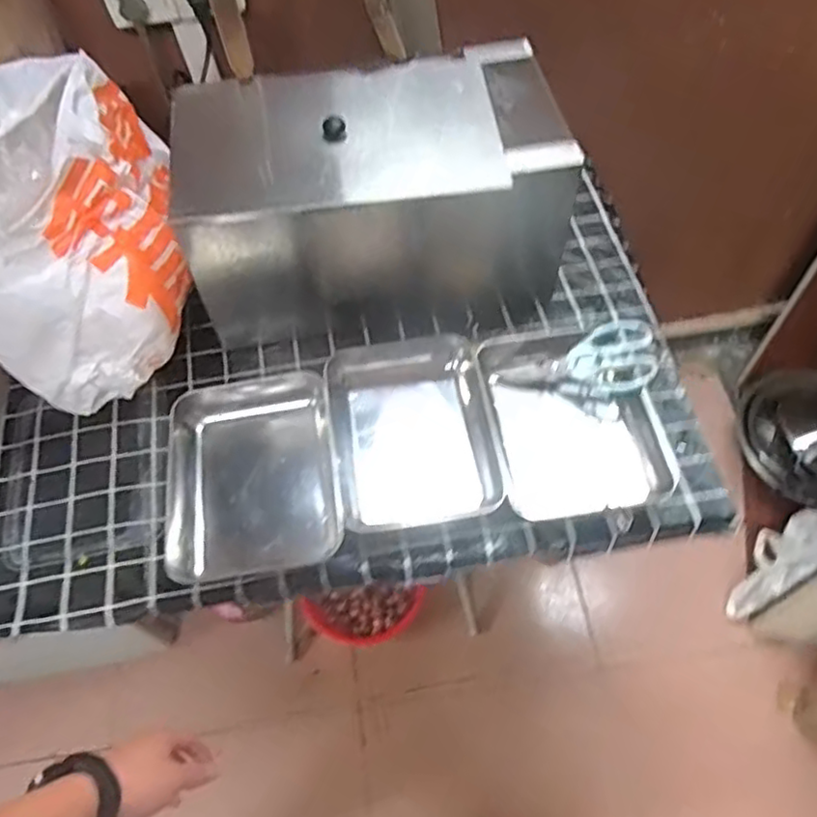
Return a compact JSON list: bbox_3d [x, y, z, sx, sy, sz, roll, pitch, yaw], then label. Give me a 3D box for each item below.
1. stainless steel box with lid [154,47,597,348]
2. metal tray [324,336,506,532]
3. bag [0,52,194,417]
[{"bbox_3d":[-0.039,-0.262,0.897,0.476,0.276,0.244,-12,59,-4],"label":"stainless steel box with lid"},{"bbox_3d":[0.006,0.031,0.855,0.187,0.074,0.241,-9,59,-2],"label":"metal tray"},{"bbox_3d":[-0.426,-0.211,0.812,0.273,0.241,0.316,-18,60,-7],"label":"bag"}]

